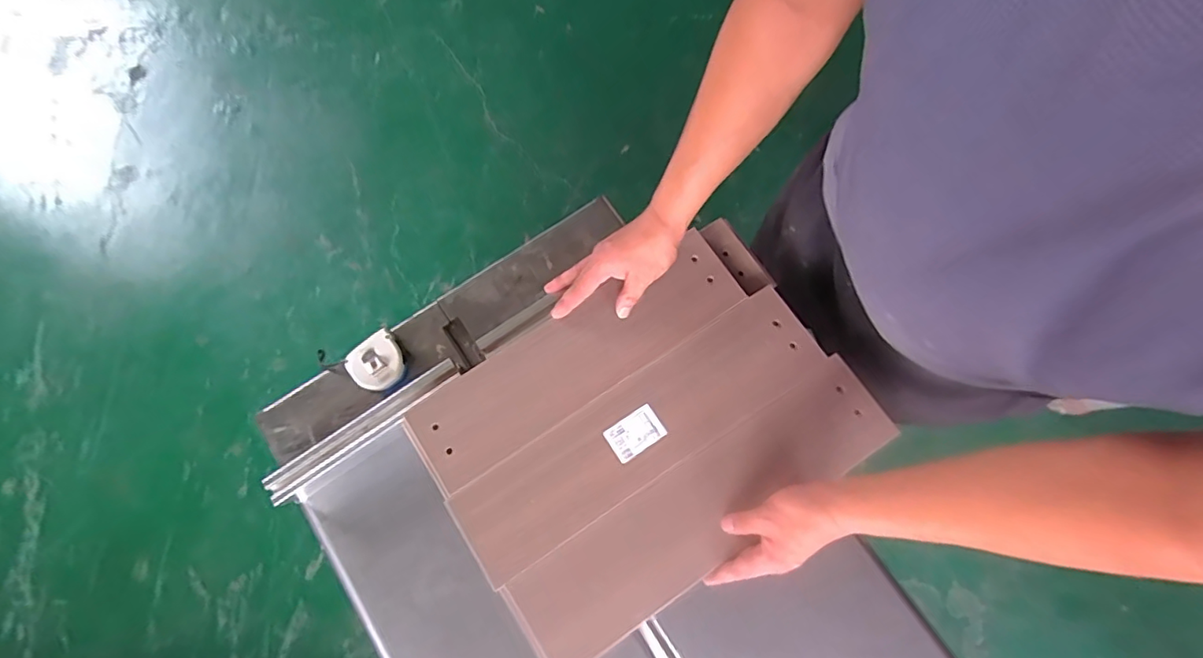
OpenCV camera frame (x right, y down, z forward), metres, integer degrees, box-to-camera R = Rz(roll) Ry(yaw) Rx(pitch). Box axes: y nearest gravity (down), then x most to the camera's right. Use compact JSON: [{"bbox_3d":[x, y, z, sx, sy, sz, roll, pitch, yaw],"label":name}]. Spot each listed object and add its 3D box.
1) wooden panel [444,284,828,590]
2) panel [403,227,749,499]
[{"bbox_3d":[0.045,0.113,0.623,0.449,0.009,0.109,-33,75,-7],"label":"wooden panel"},{"bbox_3d":[-0.027,0.030,0.651,0.420,0.021,0.115,-31,75,-7],"label":"panel"}]

